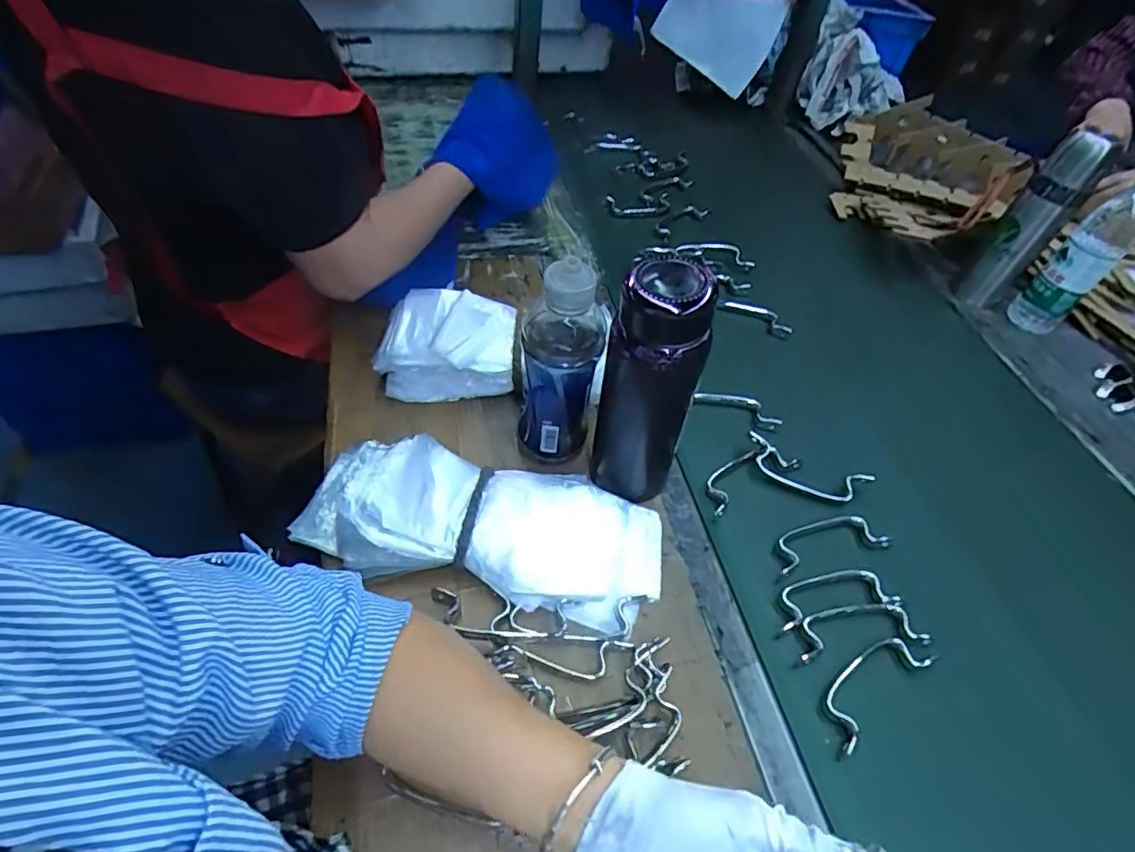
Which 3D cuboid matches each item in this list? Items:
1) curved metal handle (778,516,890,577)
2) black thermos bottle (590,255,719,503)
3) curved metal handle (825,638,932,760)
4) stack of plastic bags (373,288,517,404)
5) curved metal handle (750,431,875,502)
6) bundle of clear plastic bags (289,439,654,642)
[{"bbox_3d":[0.246,0.109,0.554,0.120,0.014,0.041,-11,52,-15],"label":"curved metal handle"},{"bbox_3d":[0.068,-0.024,0.496,0.063,0.239,0.067,-17,54,-20],"label":"black thermos bottle"},{"bbox_3d":[0.244,0.209,0.469,0.118,0.016,0.040,-28,58,-26],"label":"curved metal handle"},{"bbox_3d":[-0.128,-0.085,0.632,0.142,0.083,0.098,7,50,-1],"label":"stack of plastic bags"},{"bbox_3d":[0.243,0.047,0.596,0.125,0.017,0.040,23,51,12],"label":"curved metal handle"},{"bbox_3d":[-0.078,0.084,0.516,0.322,0.058,0.120,13,50,4],"label":"bundle of clear plastic bags"}]

